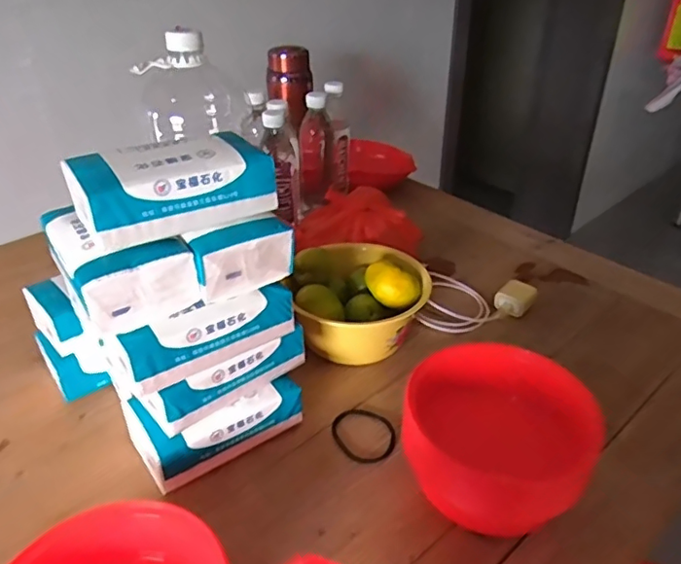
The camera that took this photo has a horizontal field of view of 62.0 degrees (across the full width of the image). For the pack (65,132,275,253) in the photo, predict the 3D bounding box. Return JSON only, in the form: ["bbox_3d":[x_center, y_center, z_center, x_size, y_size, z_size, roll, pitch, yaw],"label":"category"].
[{"bbox_3d":[-0.143,-0.083,0.489,0.159,0.056,0.080,-20,39,-27],"label":"pack"}]

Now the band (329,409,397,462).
[{"bbox_3d":[0.026,0.162,0.604,0.062,0.006,0.074,-20,39,-26],"label":"band"}]

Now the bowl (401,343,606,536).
[{"bbox_3d":[0.147,0.148,0.533,0.163,0.100,0.160,0,34,0],"label":"bowl"}]

